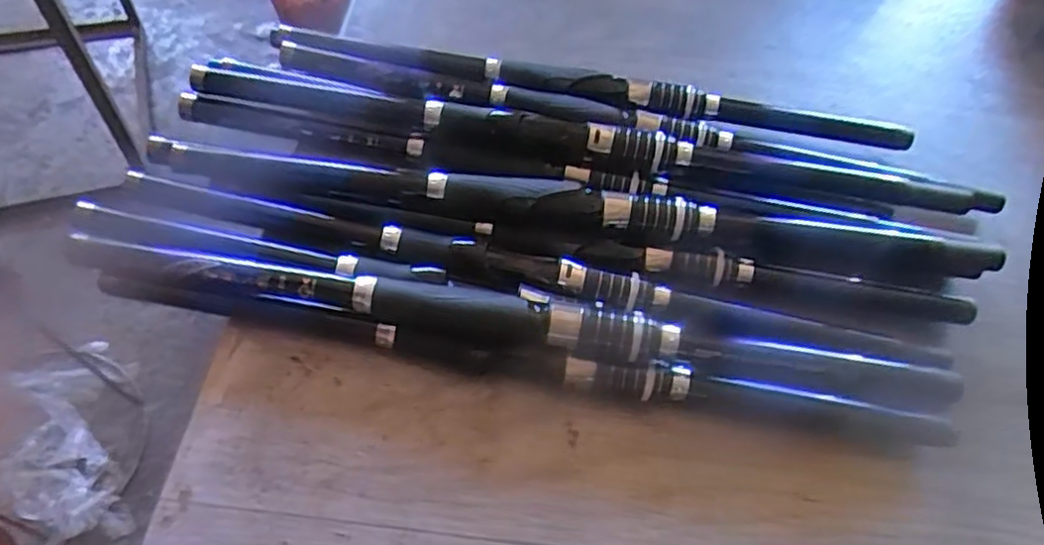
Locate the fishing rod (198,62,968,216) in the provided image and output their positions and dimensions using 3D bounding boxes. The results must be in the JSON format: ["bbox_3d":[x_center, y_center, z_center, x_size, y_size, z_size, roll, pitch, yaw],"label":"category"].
[{"bbox_3d":[0.040,-0.098,0.482,0.543,0.035,0.030,10,57,-1],"label":"fishing rod"}]

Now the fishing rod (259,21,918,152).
[{"bbox_3d":[0.057,-0.144,0.546,0.511,0.035,0.034,10,57,-1],"label":"fishing rod"}]

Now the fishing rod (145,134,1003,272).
[{"bbox_3d":[0.035,-0.043,0.450,0.551,0.029,0.025,9,57,-2],"label":"fishing rod"}]

